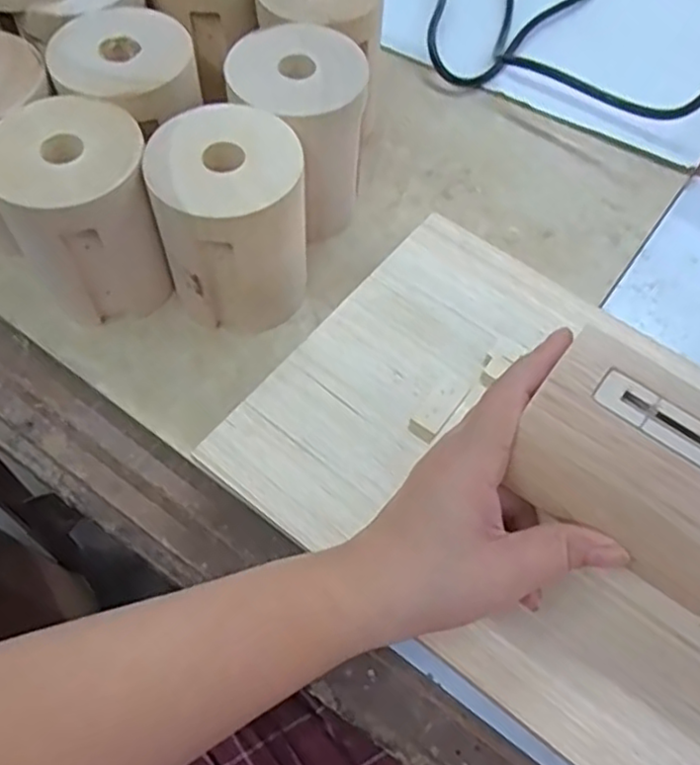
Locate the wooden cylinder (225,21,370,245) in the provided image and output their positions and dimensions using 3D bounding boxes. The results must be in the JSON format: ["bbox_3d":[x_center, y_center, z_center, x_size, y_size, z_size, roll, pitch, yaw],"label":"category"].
[{"bbox_3d":[-0.028,-0.146,0.416,0.075,0.099,0.087,-1,62,0],"label":"wooden cylinder"}]

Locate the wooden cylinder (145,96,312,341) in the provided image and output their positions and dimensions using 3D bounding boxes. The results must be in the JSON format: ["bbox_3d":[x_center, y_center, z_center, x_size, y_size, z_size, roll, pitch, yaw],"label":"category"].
[{"bbox_3d":[-0.063,-0.090,0.381,0.076,0.099,0.078,0,63,-1],"label":"wooden cylinder"}]

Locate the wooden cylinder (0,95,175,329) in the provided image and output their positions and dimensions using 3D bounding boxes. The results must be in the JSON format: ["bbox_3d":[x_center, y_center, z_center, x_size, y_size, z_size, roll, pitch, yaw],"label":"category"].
[{"bbox_3d":[-0.145,-0.093,0.382,0.074,0.100,0.075,-22,64,-11],"label":"wooden cylinder"}]

